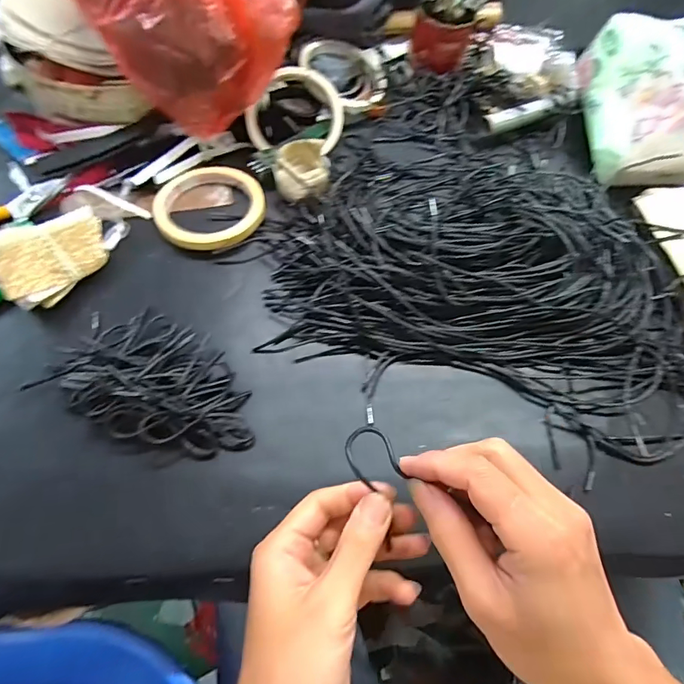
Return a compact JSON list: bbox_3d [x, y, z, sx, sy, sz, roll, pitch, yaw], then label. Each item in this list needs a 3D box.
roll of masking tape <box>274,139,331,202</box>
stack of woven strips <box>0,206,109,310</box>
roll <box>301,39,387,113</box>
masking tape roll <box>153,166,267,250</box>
[{"bbox_3d":[-0.036,-0.159,0.405,0.049,0.035,0.052,0,64,-1],"label":"roll of masking tape"},{"bbox_3d":[-0.231,-0.067,0.353,0.083,0.019,0.067,-36,85,-31],"label":"stack of woven strips"},{"bbox_3d":[0.002,-0.285,0.470,0.092,0.025,0.092,6,66,-14],"label":"roll"},{"bbox_3d":[-0.121,-0.120,0.393,0.096,0.020,0.092,0,64,-1],"label":"masking tape roll"}]

